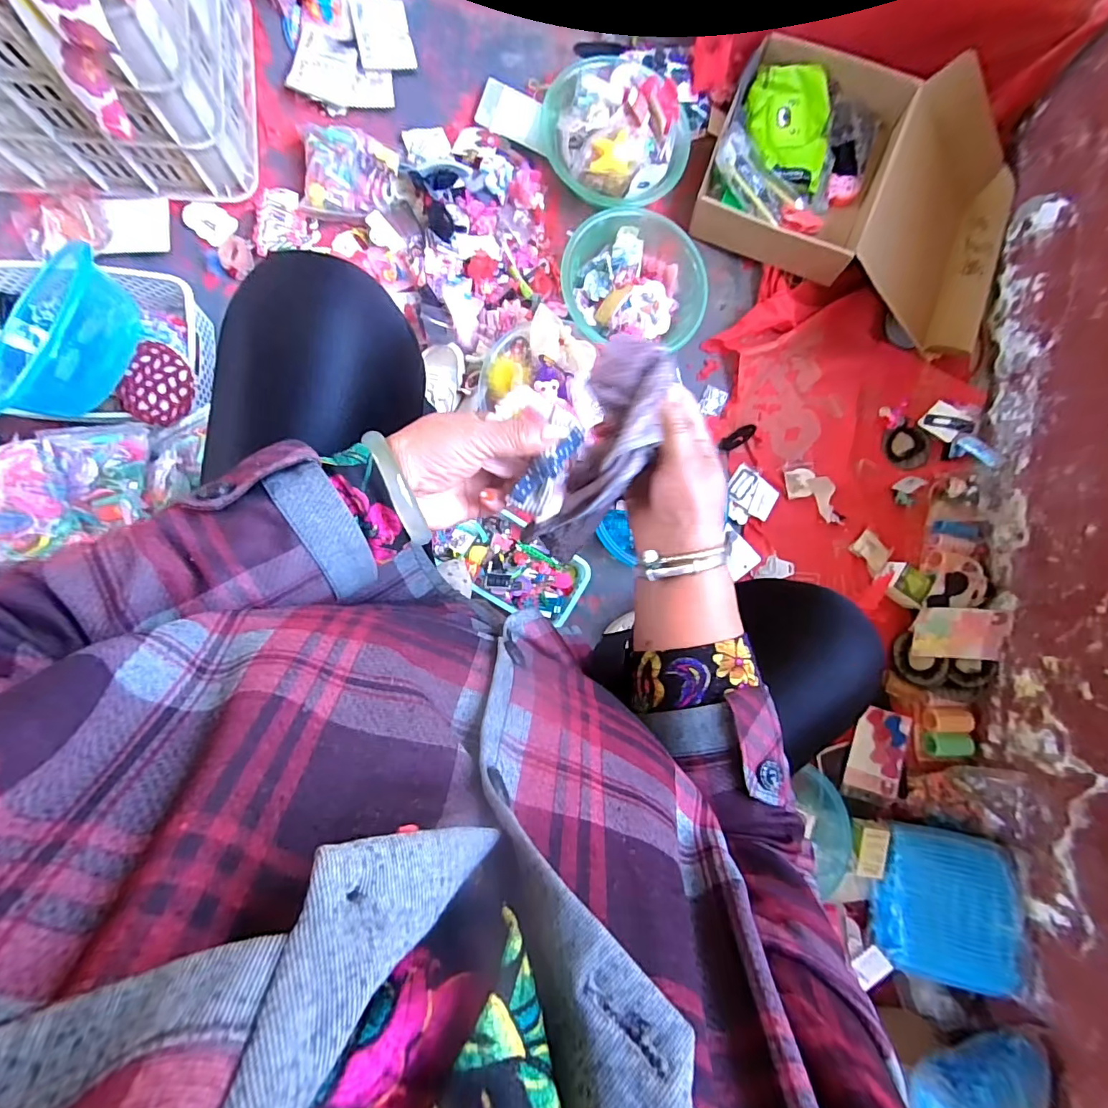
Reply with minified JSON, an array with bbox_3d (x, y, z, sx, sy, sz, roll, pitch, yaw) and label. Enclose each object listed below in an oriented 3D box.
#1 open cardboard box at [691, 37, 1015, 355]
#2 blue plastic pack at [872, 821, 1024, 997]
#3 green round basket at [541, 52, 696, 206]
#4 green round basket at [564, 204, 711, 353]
[{"bbox_3d":[0.554,-0.620,0.843,0.583,0.122,0.388,19,86,-8],"label":"open cardboard box"},{"bbox_3d":[0.649,0.574,0.812,0.177,0.103,0.221,10,87,-8],"label":"blue plastic pack"},{"bbox_3d":[0.101,-0.676,0.783,0.219,0.094,0.217,0,88,-8],"label":"green round basket"},{"bbox_3d":[0.130,-0.440,0.810,0.238,0.062,0.229,7,87,-8],"label":"green round basket"}]

